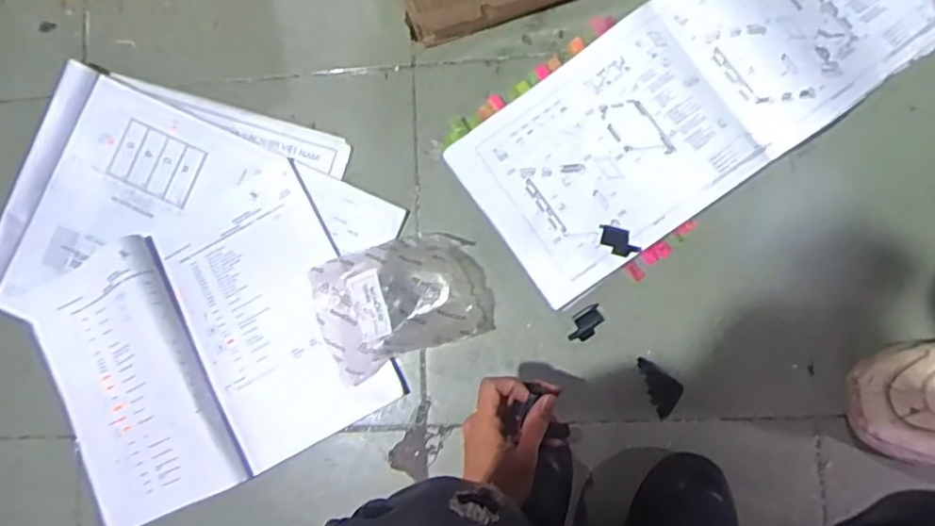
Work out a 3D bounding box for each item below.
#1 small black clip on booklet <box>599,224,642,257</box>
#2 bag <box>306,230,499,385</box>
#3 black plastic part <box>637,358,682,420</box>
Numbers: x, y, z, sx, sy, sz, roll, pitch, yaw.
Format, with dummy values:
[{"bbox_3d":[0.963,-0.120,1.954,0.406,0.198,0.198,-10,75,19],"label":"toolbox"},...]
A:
[{"bbox_3d":[0.160,-0.022,0.688,0.047,0.007,0.027,19,87,8],"label":"small black clip on booklet"},{"bbox_3d":[-0.069,0.037,0.681,0.175,0.067,0.128,-21,86,2],"label":"bag"},{"bbox_3d":[0.203,0.127,0.682,0.034,0.008,0.064,-22,82,4],"label":"black plastic part"}]

